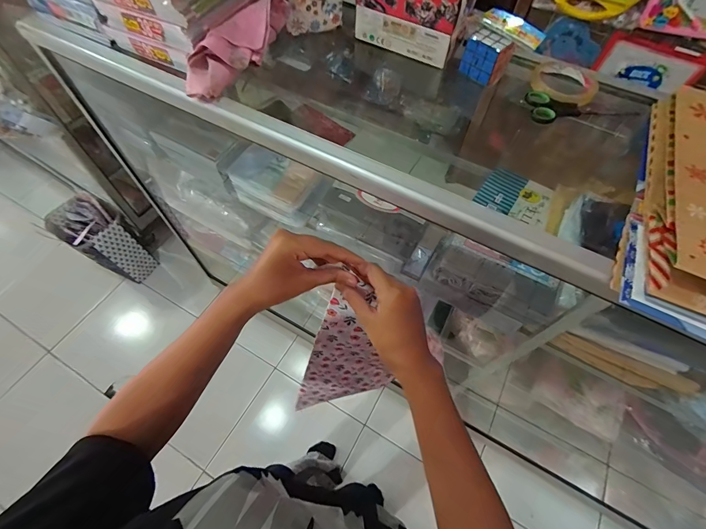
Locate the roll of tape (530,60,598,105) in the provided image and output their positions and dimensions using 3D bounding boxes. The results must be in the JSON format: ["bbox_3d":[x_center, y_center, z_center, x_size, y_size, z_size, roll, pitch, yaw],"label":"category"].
[{"bbox_3d":[0.322,-0.279,0.524,0.089,0.016,0.093,1,61,-2],"label":"roll of tape"}]

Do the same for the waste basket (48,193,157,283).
[{"bbox_3d":[-0.972,-0.095,1.353,0.240,0.309,0.185,29,64,13],"label":"waste basket"}]

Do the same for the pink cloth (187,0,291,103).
[{"bbox_3d":[-0.163,-0.322,0.505,0.060,0.056,0.207,33,78,15],"label":"pink cloth"}]

